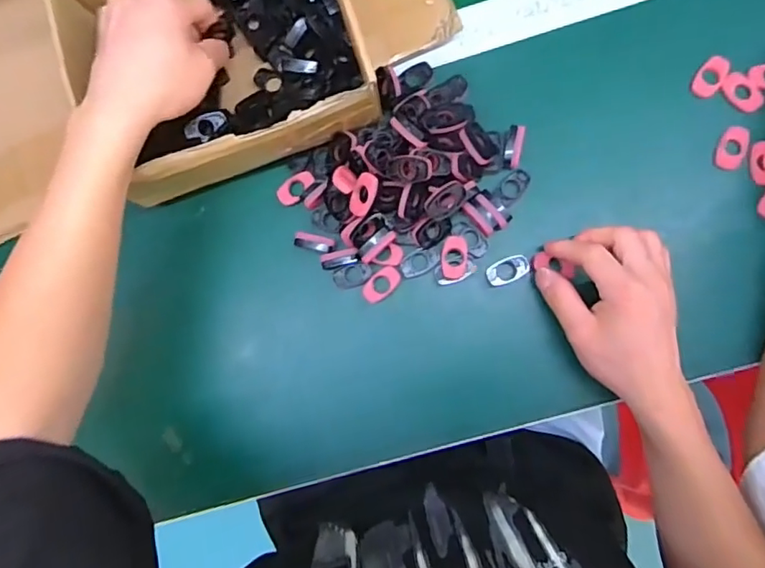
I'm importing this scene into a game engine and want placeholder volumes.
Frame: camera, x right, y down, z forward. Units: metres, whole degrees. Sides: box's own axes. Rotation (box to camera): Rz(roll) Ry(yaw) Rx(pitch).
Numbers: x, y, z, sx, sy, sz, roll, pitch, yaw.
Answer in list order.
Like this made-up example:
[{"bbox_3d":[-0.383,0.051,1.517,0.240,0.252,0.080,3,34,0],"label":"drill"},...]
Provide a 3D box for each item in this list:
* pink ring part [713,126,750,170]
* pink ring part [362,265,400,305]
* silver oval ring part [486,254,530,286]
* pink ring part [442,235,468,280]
[{"bbox_3d":[0.269,-0.105,0.430,0.020,0.005,0.032,20,88,7],"label":"pink ring part"},{"bbox_3d":[-0.001,-0.001,0.446,0.034,0.004,0.022,-43,82,2],"label":"pink ring part"},{"bbox_3d":[0.098,-0.011,0.436,0.033,0.006,0.020,-23,83,4],"label":"silver oval ring part"},{"bbox_3d":[0.057,-0.021,0.435,0.020,0.010,0.034,3,94,4],"label":"pink ring part"}]

